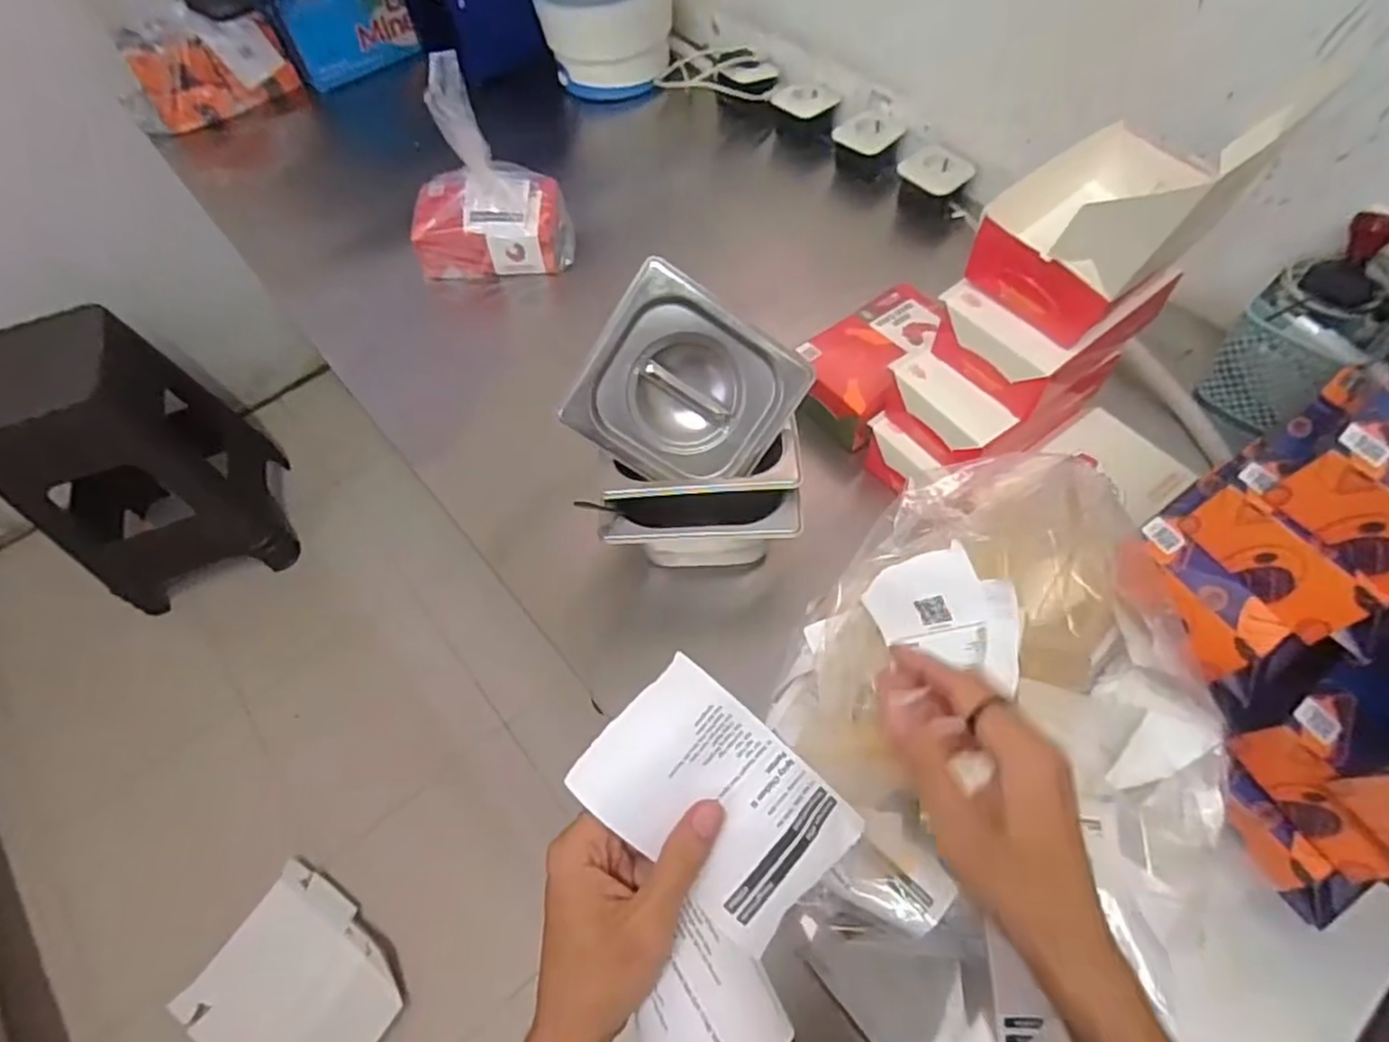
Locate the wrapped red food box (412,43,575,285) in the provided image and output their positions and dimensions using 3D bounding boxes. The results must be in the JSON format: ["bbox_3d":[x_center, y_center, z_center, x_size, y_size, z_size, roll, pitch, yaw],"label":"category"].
[{"bbox_3d":[-0.274,-0.439,0.893,0.193,0.236,0.121,-1,58,4],"label":"wrapped red food box"}]

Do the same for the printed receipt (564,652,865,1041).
[{"bbox_3d":[-0.005,0.156,0.311,0.128,0.047,0.145,33,66,22],"label":"printed receipt"}]

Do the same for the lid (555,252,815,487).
[{"bbox_3d":[-0.005,-0.116,0.641,0.178,0.020,0.161,31,103,-14],"label":"lid"}]

